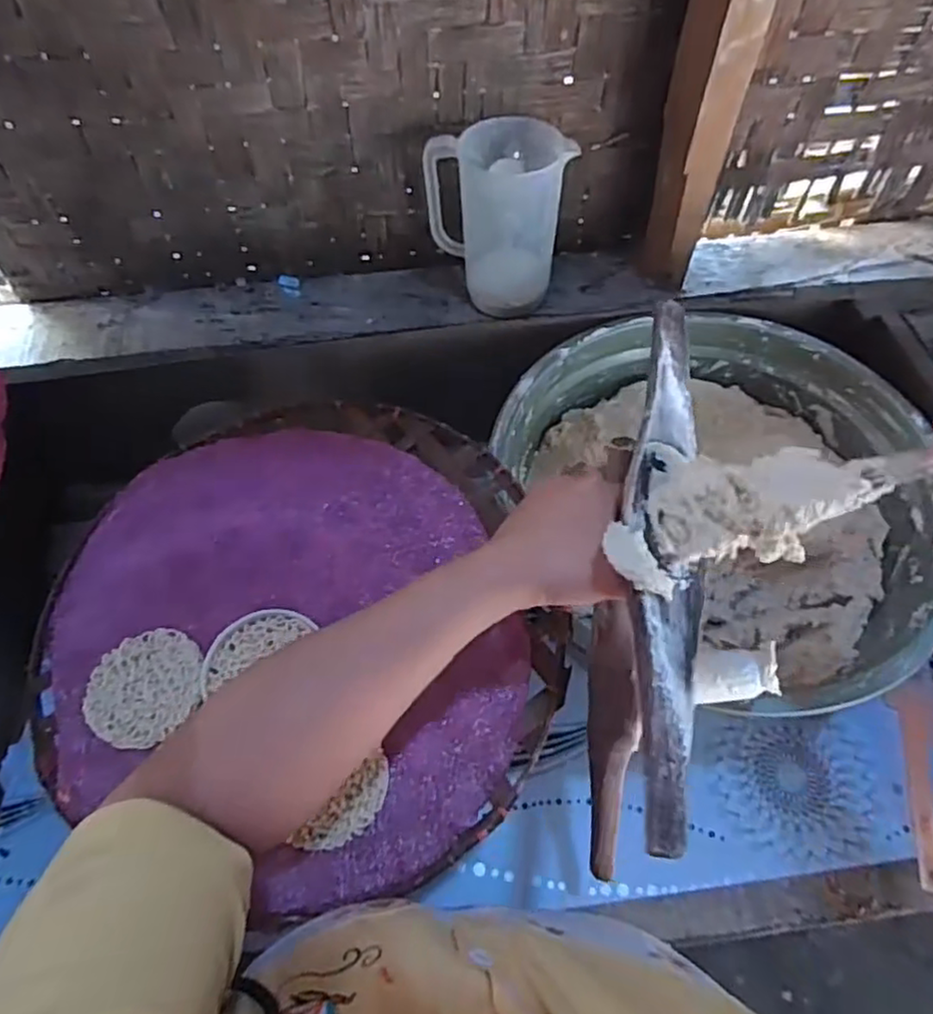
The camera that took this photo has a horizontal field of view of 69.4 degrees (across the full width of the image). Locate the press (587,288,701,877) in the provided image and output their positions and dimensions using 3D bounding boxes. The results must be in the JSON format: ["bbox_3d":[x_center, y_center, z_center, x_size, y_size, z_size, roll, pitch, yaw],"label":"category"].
[{"bbox_3d":[0.096,0.012,0.336,0.050,0.035,0.305,11,58,7],"label":"press"}]

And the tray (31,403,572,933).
[{"bbox_3d":[-0.117,0.071,0.504,0.378,0.022,0.352,0,59,1],"label":"tray"}]

